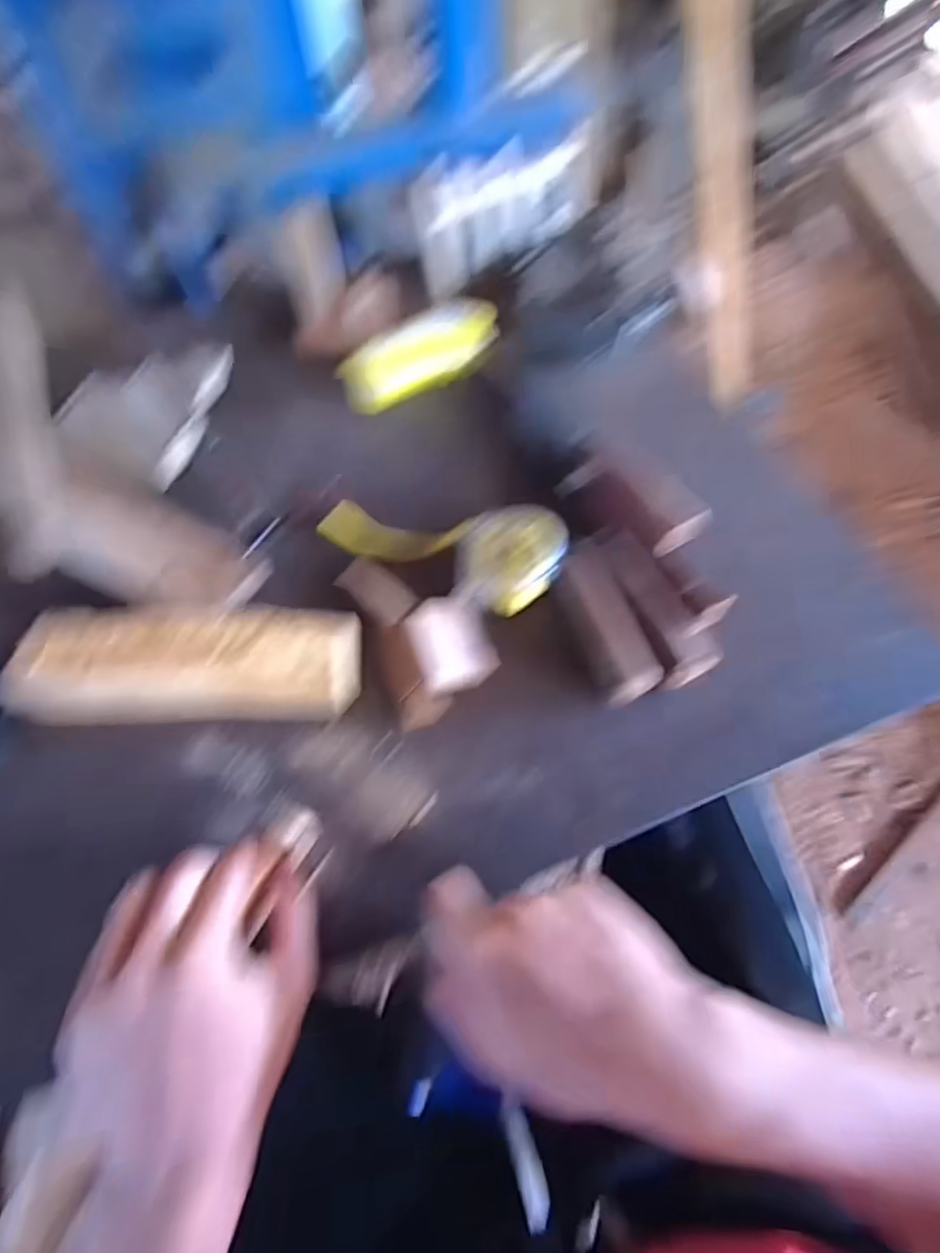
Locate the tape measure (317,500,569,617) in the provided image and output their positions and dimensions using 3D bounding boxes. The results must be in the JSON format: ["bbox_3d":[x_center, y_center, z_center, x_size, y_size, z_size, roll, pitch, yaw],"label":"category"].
[{"bbox_3d":[-0.023,-0.060,0.453,0.189,0.036,0.082,10,61,24],"label":"tape measure"}]

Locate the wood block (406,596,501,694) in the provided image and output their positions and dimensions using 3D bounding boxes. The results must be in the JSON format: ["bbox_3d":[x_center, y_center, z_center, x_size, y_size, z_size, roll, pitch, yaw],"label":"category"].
[{"bbox_3d":[-0.012,0.011,0.406,0.052,0.021,0.061,-18,61,-7],"label":"wood block"}]

